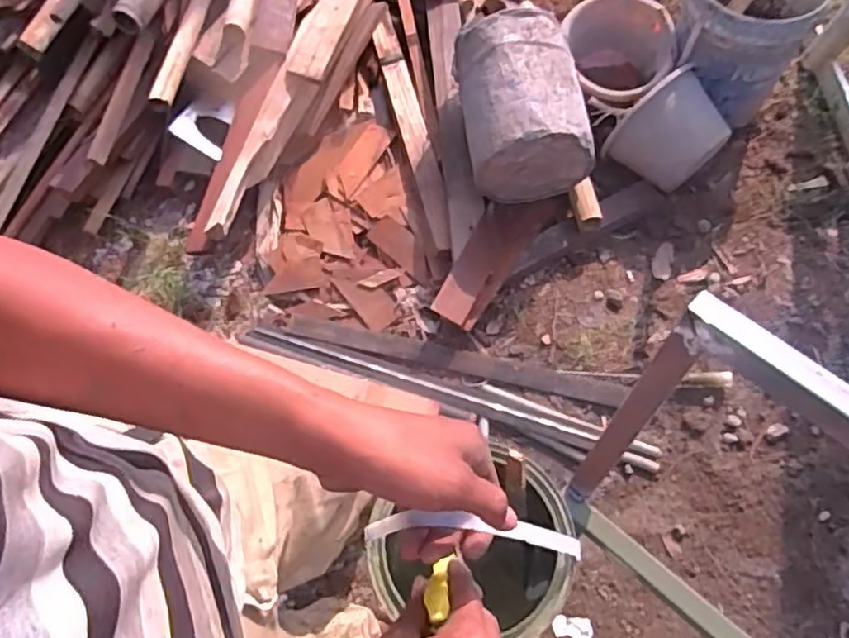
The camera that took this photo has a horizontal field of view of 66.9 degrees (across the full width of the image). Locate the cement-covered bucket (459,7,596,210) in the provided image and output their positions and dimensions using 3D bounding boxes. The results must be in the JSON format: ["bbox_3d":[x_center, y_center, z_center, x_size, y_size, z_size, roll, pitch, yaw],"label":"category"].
[{"bbox_3d":[0.223,-0.474,1.481,0.266,0.287,0.323,-8,66,3],"label":"cement-covered bucket"}]

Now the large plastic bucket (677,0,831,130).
[{"bbox_3d":[0.754,-0.682,1.548,0.295,0.306,0.311,22,70,15],"label":"large plastic bucket"}]

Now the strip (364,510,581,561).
[{"bbox_3d":[0.035,0.154,0.465,0.167,0.097,0.014,4,66,5],"label":"strip"}]

